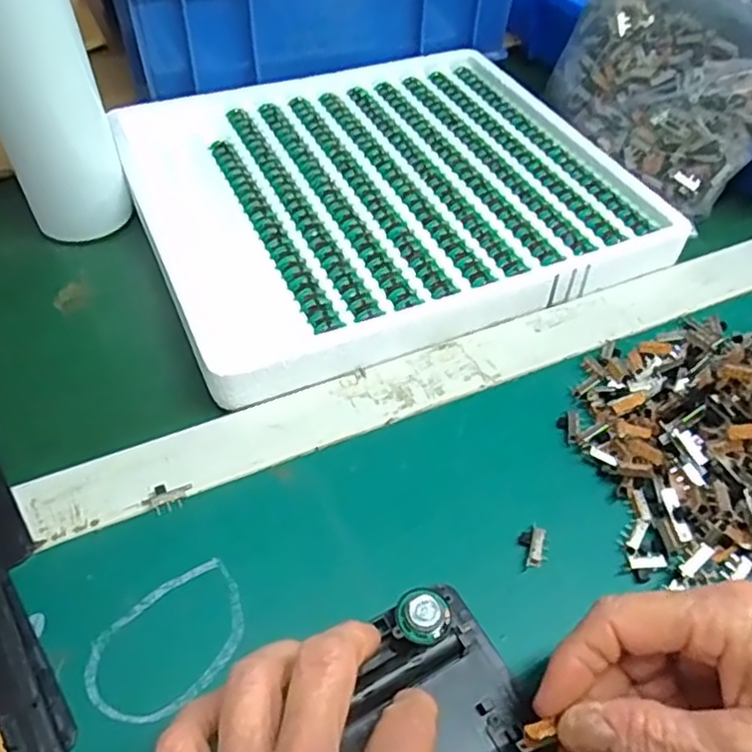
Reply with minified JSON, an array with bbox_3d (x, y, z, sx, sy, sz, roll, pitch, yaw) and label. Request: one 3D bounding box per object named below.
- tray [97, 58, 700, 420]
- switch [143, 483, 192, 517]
[{"bbox_3d":[-0.001,-0.133,0.473,0.315,0.031,0.287,-20,53,-19],"label":"tray"},{"bbox_3d":[-0.097,0.057,0.318,0.022,0.004,0.014,-22,52,-21],"label":"switch"}]

